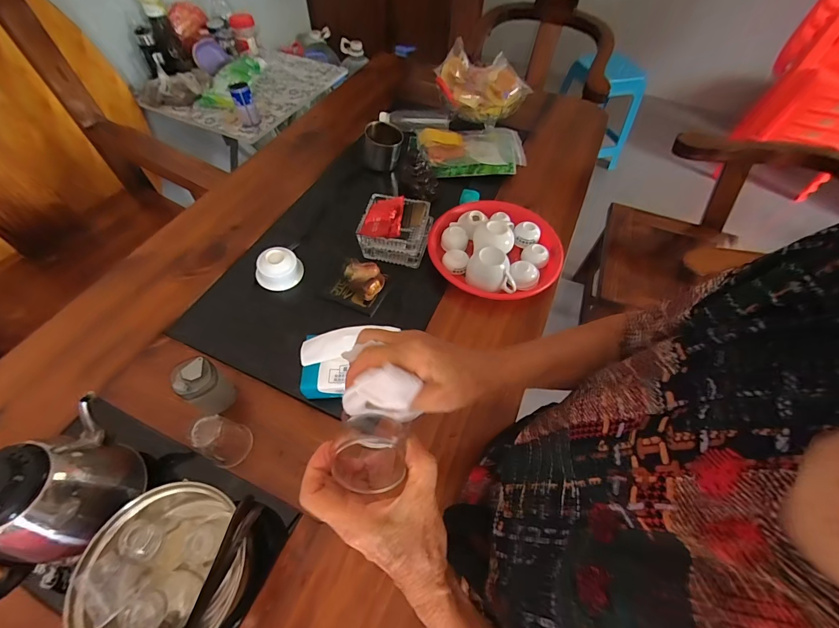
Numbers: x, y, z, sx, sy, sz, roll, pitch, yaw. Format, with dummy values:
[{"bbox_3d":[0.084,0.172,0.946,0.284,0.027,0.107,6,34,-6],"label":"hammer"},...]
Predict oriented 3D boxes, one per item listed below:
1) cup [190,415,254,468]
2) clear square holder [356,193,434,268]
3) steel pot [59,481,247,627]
[{"bbox_3d":[-0.263,0.163,0.480,0.051,0.080,0.054,1,56,-2],"label":"cup"},{"bbox_3d":[-0.046,-0.167,0.704,0.126,0.057,0.116,13,57,7],"label":"clear square holder"},{"bbox_3d":[-0.264,0.279,0.396,0.146,0.106,0.158,1,56,-2],"label":"steel pot"}]

